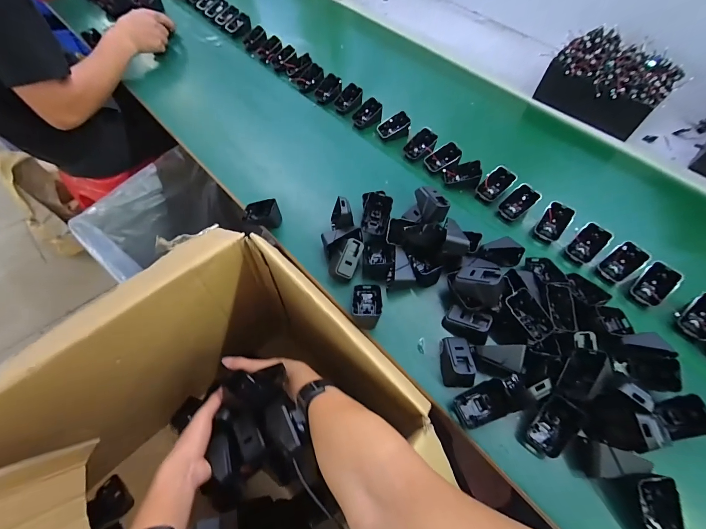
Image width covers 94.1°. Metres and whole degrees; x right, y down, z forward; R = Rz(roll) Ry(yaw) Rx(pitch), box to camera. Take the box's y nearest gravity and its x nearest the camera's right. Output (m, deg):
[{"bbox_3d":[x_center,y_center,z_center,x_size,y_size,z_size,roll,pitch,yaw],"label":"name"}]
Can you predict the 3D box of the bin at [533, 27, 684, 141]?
[{"bbox_3d":[0.584,-0.417,0.748,0.210,0.121,0.237,-38,67,-21],"label":"bin"}]

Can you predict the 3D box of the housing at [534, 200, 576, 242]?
[{"bbox_3d":[0.358,-0.078,0.584,0.046,0.046,0.057,36,65,18],"label":"housing"}]

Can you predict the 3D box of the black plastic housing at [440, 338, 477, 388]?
[{"bbox_3d":[0.148,0.136,0.465,0.042,0.044,0.065,-1,59,-2],"label":"black plastic housing"}]

